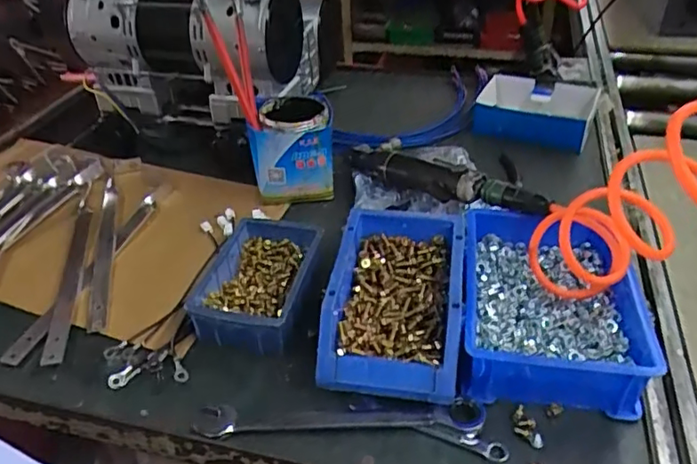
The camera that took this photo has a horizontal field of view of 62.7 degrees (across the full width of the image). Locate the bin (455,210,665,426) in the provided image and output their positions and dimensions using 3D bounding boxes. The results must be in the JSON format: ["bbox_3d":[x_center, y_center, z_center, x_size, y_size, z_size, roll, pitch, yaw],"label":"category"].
[{"bbox_3d":[0.181,0.065,0.530,0.152,0.071,0.210,5,39,8],"label":"bin"}]

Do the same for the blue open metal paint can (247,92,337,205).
[{"bbox_3d":[-0.075,-0.107,0.722,0.103,0.100,0.104,-11,39,-12],"label":"blue open metal paint can"}]

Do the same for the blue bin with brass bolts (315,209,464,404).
[{"bbox_3d":[0.043,0.062,0.524,0.110,0.080,0.180,5,39,8],"label":"blue bin with brass bolts"}]

